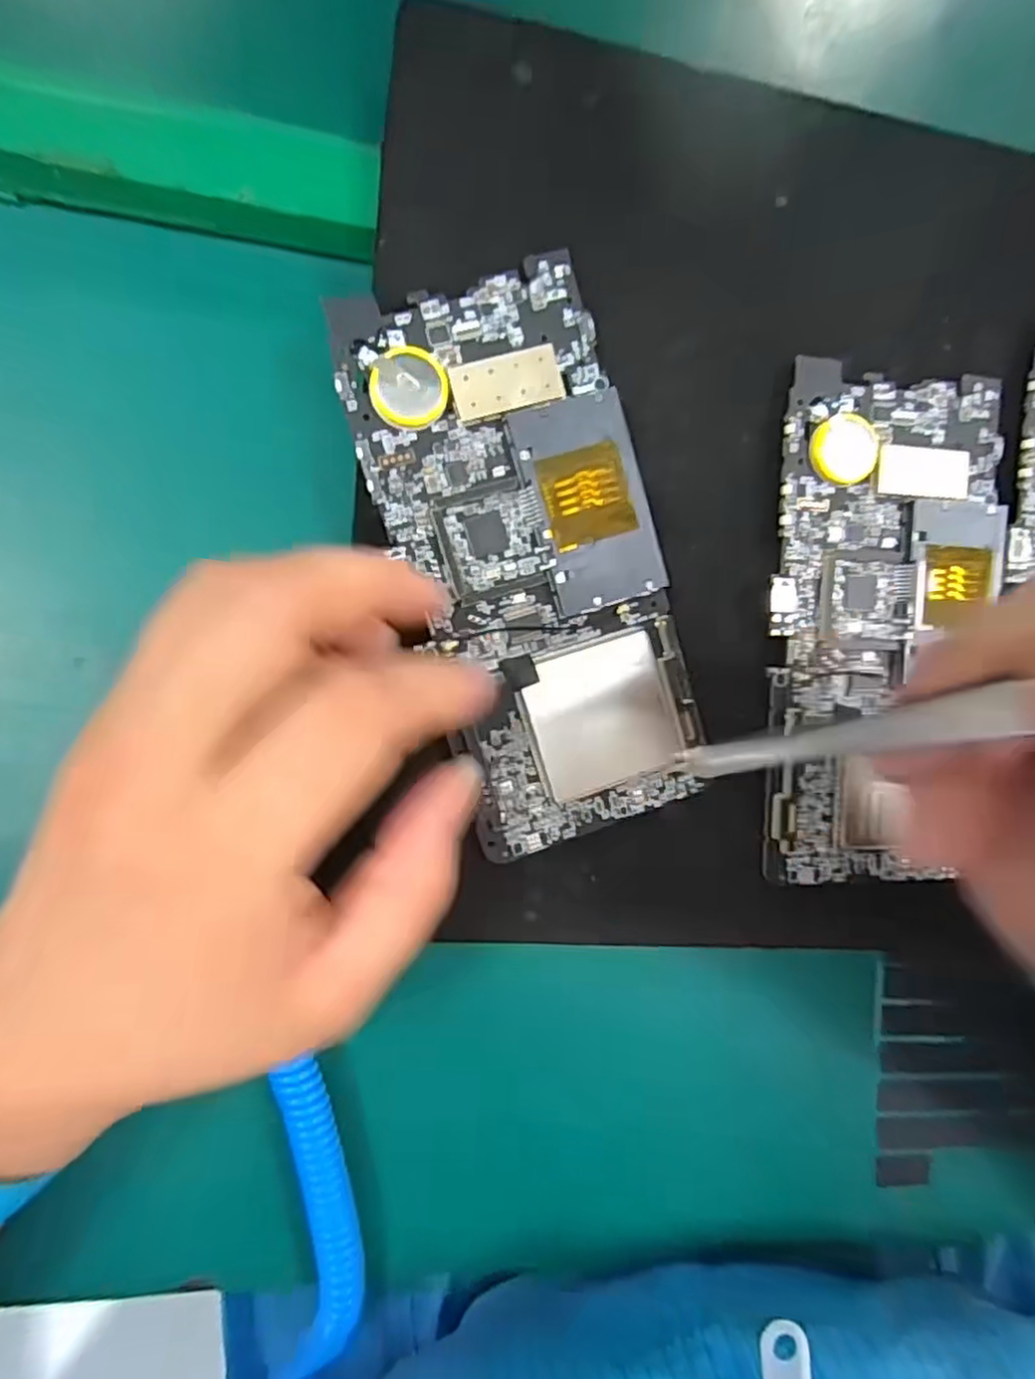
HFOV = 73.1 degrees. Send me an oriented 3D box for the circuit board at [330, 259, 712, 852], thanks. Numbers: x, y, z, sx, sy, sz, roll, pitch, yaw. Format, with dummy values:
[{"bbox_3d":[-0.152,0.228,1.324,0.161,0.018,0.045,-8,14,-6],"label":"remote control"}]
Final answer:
[{"bbox_3d":[0.005,-0.034,0.196,0.071,0.006,0.153,-18,97,-6],"label":"circuit board"}]

